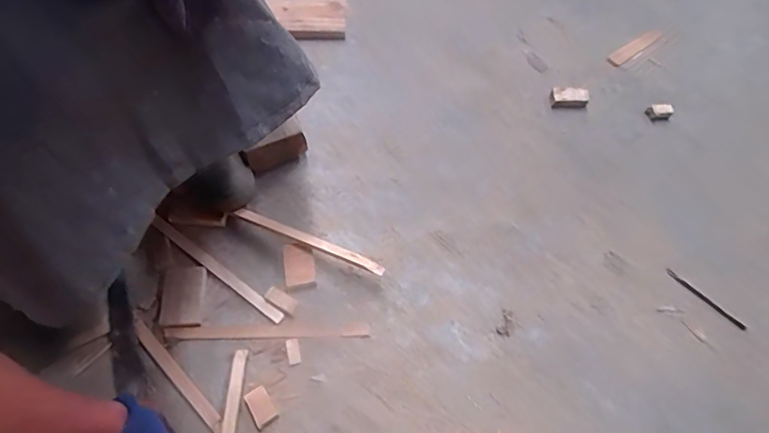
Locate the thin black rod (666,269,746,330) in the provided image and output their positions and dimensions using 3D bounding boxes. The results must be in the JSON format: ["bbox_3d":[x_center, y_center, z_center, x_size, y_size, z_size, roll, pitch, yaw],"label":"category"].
[{"bbox_3d":[0.467,0.121,0.707,0.010,0.006,0.123,-41,69,-19],"label":"thin black rod"}]

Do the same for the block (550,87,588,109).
[{"bbox_3d":[0.326,-0.209,0.855,0.061,0.013,0.036,0,62,0],"label":"block"}]

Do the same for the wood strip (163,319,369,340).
[{"bbox_3d":[-0.162,0.157,0.668,0.272,0.004,0.023,-1,62,-1],"label":"wood strip"}]

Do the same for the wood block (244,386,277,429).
[{"bbox_3d":[-0.158,0.241,0.616,0.027,0.019,0.042,-31,66,-16],"label":"wood block"}]

